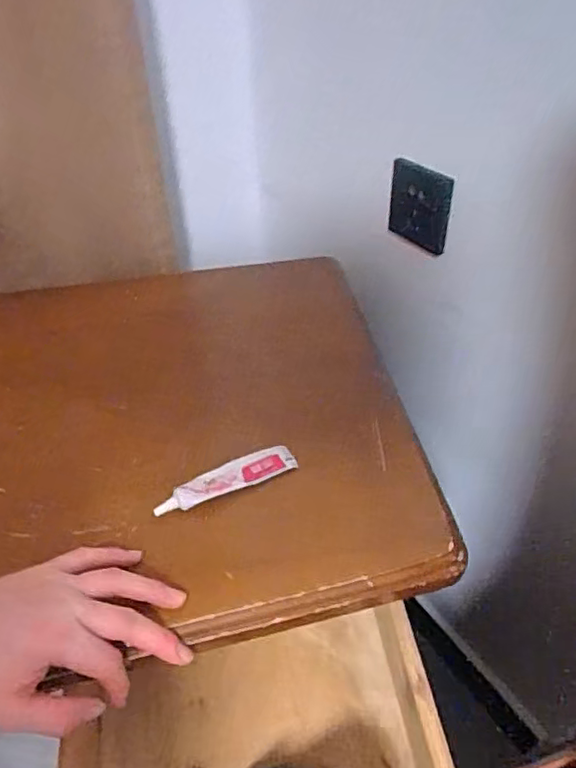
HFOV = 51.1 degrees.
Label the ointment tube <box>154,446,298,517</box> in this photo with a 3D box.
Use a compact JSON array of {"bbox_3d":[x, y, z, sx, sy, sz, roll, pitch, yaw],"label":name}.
[{"bbox_3d":[-0.049,0.078,0.486,0.118,0.018,0.025,-24,46,-22],"label":"ointment tube"}]

